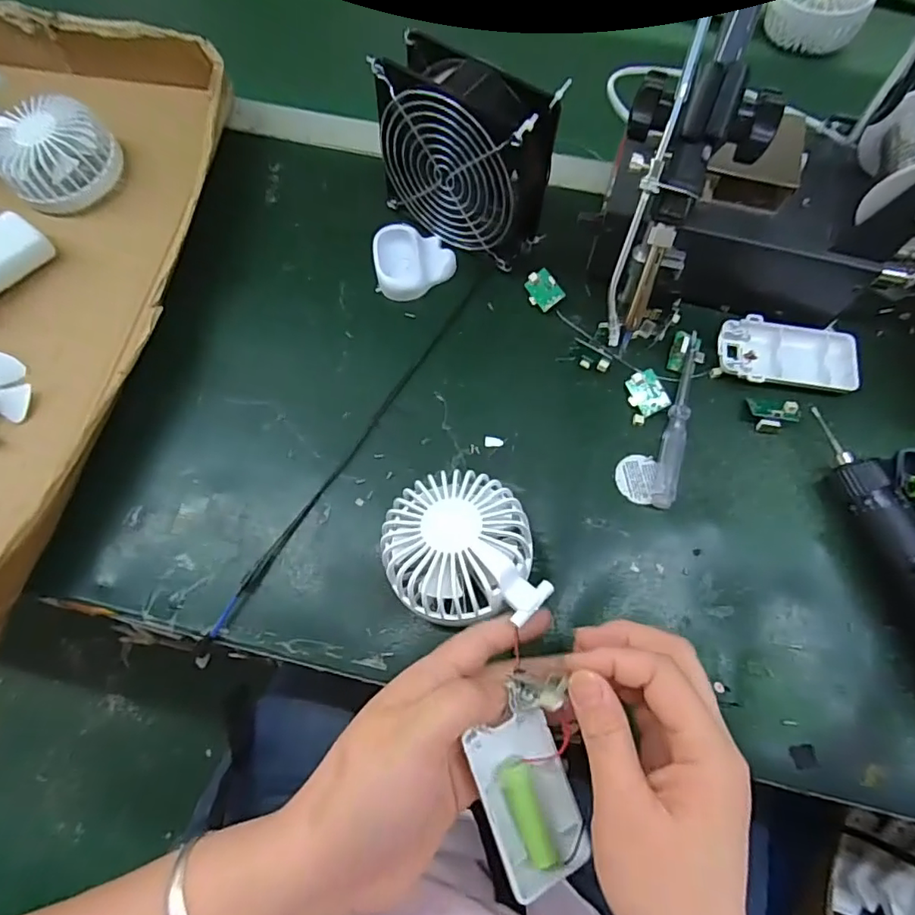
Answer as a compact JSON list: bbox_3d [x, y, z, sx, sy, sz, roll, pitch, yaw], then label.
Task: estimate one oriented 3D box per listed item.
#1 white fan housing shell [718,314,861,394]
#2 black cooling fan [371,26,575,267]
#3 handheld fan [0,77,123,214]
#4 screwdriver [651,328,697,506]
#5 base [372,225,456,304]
[{"bbox_3d":[0.235,-0.073,0.392,0.093,0.013,0.050,5,70,1],"label":"white fan housing shell"},{"bbox_3d":[0.004,-0.210,0.389,0.118,0.115,0.052,31,72,10],"label":"black cooling fan"},{"bbox_3d":[-0.349,-0.255,0.426,0.151,0.055,0.087,18,71,6],"label":"handheld fan"},{"bbox_3d":[0.152,-0.029,0.377,0.014,0.011,0.133,15,70,5],"label":"screwdriver"},{"bbox_3d":[-0.033,-0.151,0.423,0.061,0.017,0.057,4,70,1],"label":"base"}]

